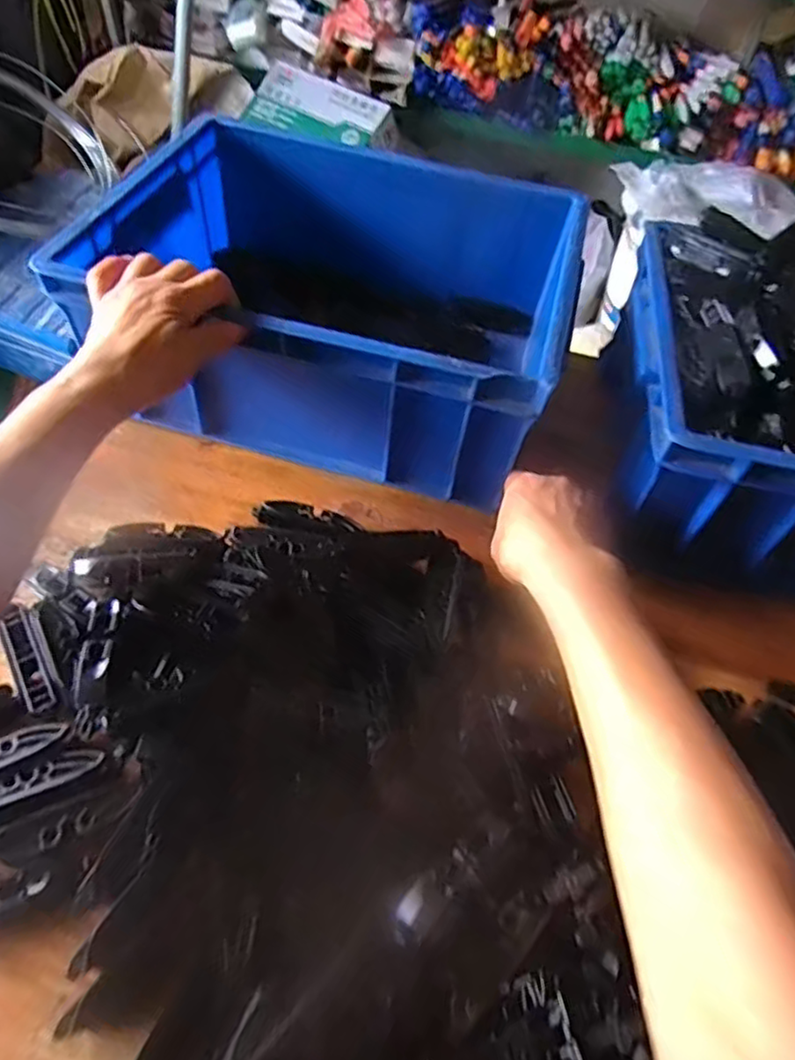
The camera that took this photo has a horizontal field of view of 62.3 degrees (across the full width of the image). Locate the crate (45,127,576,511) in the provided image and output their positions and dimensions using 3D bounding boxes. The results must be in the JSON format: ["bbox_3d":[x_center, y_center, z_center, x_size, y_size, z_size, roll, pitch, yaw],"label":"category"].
[{"bbox_3d":[-0.040,-0.187,0.534,0.338,0.126,0.278,18,53,8],"label":"crate"}]

